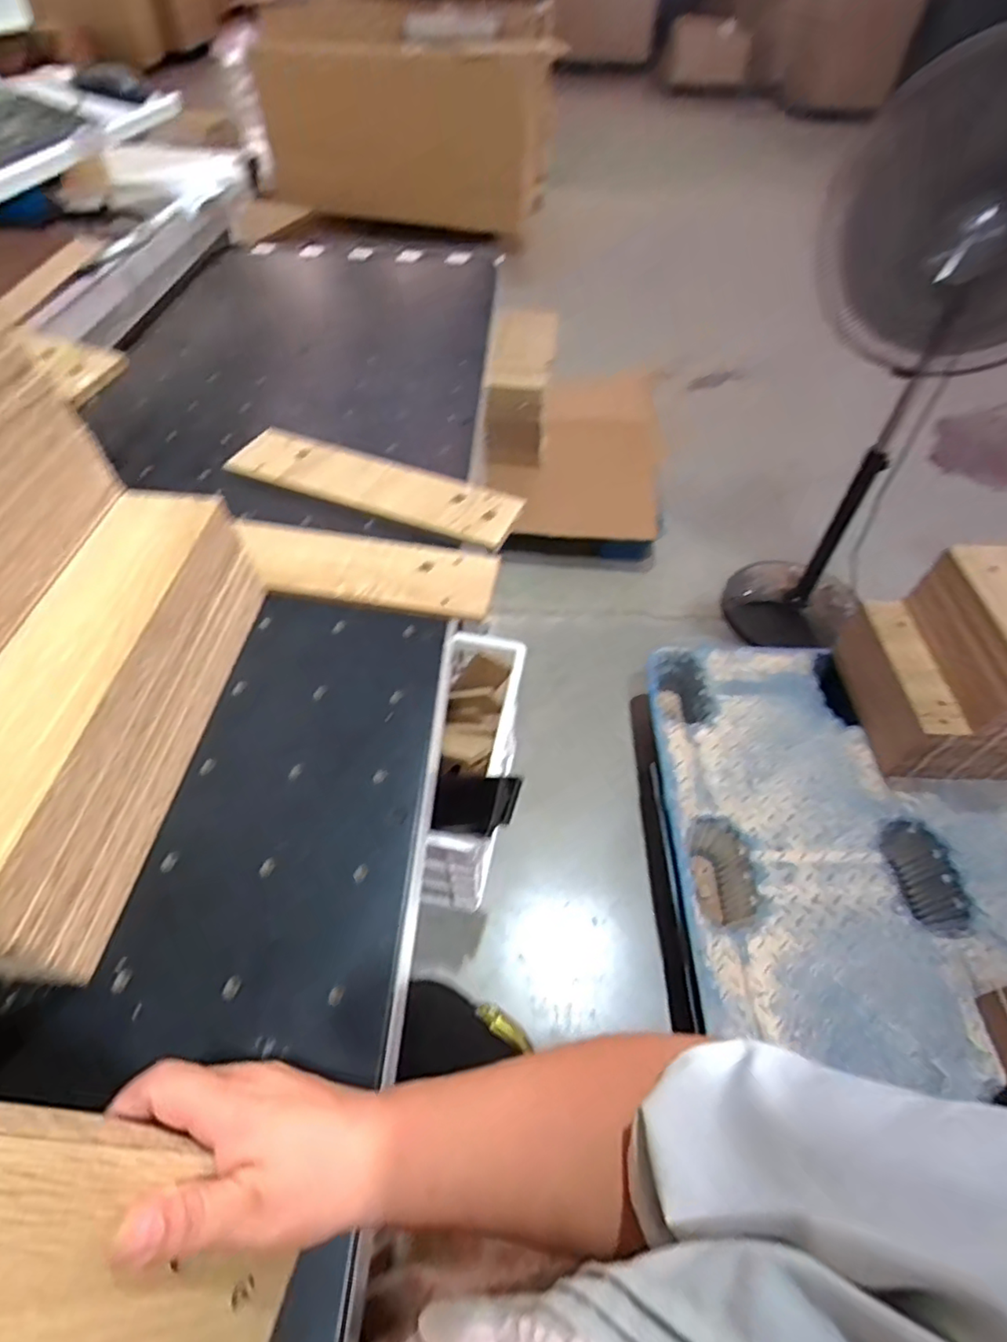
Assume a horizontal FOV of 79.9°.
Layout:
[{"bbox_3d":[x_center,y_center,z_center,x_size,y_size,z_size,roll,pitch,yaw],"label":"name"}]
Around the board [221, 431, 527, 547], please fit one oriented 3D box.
[{"bbox_3d":[-0.158,-0.234,0.744,0.367,0.014,0.101,17,54,12],"label":"board"}]

